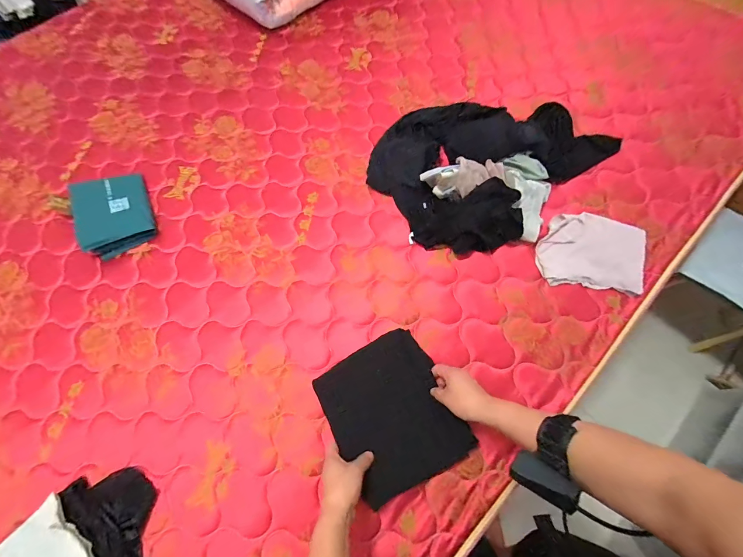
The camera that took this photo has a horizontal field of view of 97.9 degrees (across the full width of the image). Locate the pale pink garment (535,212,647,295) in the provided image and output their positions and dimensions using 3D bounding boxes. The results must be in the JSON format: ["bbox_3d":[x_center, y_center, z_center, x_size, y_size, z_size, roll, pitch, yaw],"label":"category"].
[{"bbox_3d":[0.464,-0.056,0.686,0.208,0.030,0.163,9,69,6],"label":"pale pink garment"}]

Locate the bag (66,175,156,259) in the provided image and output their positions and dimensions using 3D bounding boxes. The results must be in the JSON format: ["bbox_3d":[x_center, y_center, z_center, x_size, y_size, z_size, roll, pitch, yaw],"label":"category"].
[{"bbox_3d":[-0.611,-0.157,0.768,0.150,0.041,0.207,-25,69,-7],"label":"bag"}]

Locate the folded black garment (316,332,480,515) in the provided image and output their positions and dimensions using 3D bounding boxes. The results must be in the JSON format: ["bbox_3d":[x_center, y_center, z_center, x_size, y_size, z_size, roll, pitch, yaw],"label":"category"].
[{"bbox_3d":[0.035,0.238,0.581,0.208,0.035,0.241,-26,70,-7],"label":"folded black garment"}]

